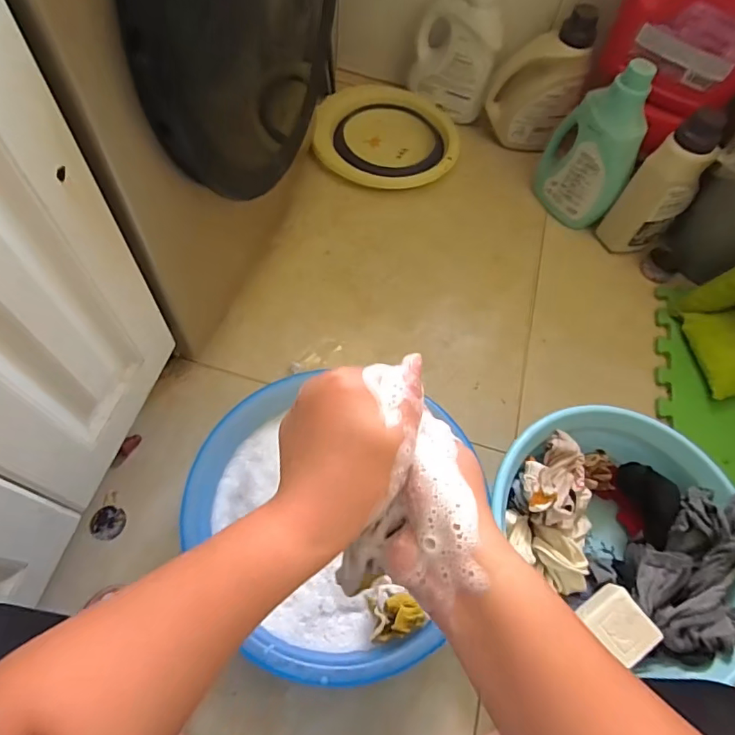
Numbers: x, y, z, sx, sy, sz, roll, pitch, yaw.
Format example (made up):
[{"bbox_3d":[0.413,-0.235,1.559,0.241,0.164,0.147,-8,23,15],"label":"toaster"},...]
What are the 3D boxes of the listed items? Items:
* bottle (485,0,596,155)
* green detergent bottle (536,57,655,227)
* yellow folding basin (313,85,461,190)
[{"bbox_3d":[0.349,-0.584,1.016,0.175,0.245,0.098,12,62,0],"label":"bottle"},{"bbox_3d":[0.423,-0.410,0.922,0.163,0.280,0.089,31,64,10],"label":"green detergent bottle"},{"bbox_3d":[0.041,-0.503,1.065,0.302,0.058,0.277,3,63,-5],"label":"yellow folding basin"}]

